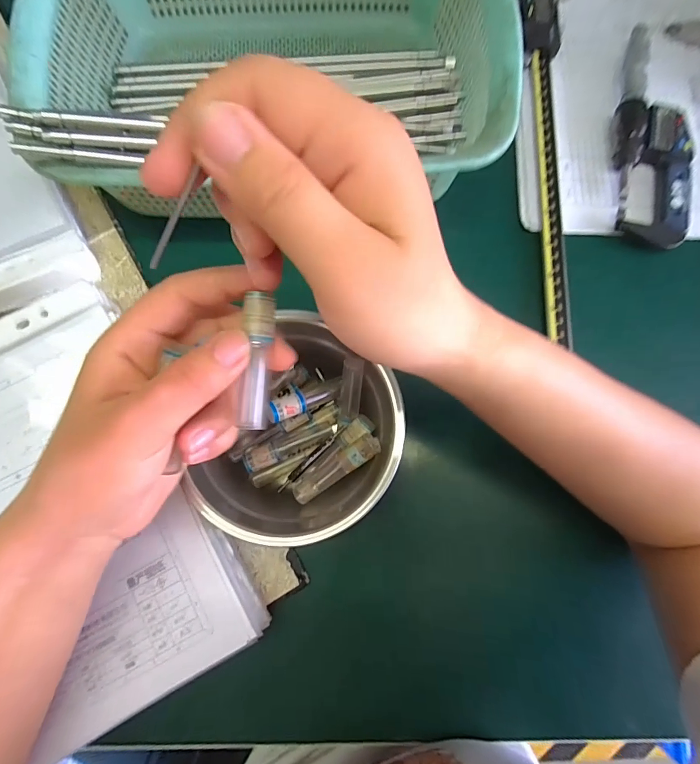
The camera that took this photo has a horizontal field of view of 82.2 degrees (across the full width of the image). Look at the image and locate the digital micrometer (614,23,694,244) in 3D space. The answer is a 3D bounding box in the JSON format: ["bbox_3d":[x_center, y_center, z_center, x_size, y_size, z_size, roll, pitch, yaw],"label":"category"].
[{"bbox_3d":[0.231,-0.188,0.305,0.053,0.019,0.174,4,79,-1],"label":"digital micrometer"}]

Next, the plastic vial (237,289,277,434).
[{"bbox_3d":[-0.039,-0.008,0.168,0.011,0.009,0.057,5,94,-1],"label":"plastic vial"}]

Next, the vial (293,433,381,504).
[{"bbox_3d":[-0.008,0.052,0.242,0.062,0.011,0.014,-39,79,18],"label":"vial"}]

